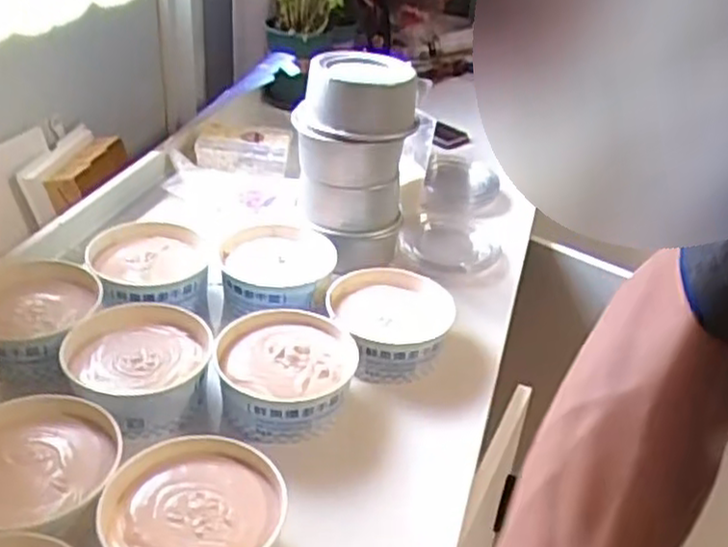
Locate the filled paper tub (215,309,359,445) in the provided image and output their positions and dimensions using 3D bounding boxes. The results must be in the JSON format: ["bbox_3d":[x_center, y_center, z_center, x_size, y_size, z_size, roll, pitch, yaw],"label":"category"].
[{"bbox_3d":[-0.093,0.117,0.855,0.149,0.070,0.155,4,33,-3],"label":"filled paper tub"}]

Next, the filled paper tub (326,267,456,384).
[{"bbox_3d":[0.030,0.065,0.956,0.148,0.084,0.139,4,33,-3],"label":"filled paper tub"}]

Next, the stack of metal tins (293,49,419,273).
[{"bbox_3d":[-0.015,-0.158,1.069,0.159,0.277,0.133,7,33,1],"label":"stack of metal tins"}]

